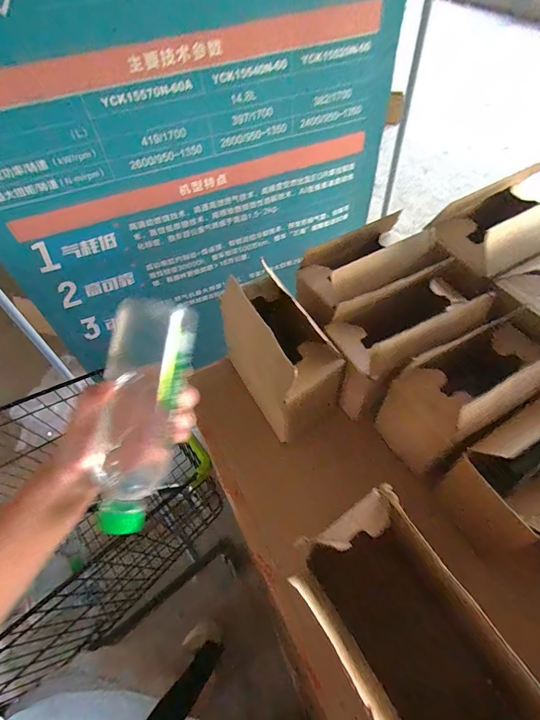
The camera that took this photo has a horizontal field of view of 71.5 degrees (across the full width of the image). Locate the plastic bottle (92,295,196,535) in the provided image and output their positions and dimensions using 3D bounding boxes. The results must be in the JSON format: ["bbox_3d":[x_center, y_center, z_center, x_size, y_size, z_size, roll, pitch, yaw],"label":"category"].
[{"bbox_3d":[-0.119,0.045,0.329,0.075,0.053,0.200,10,88,10],"label":"plastic bottle"}]

